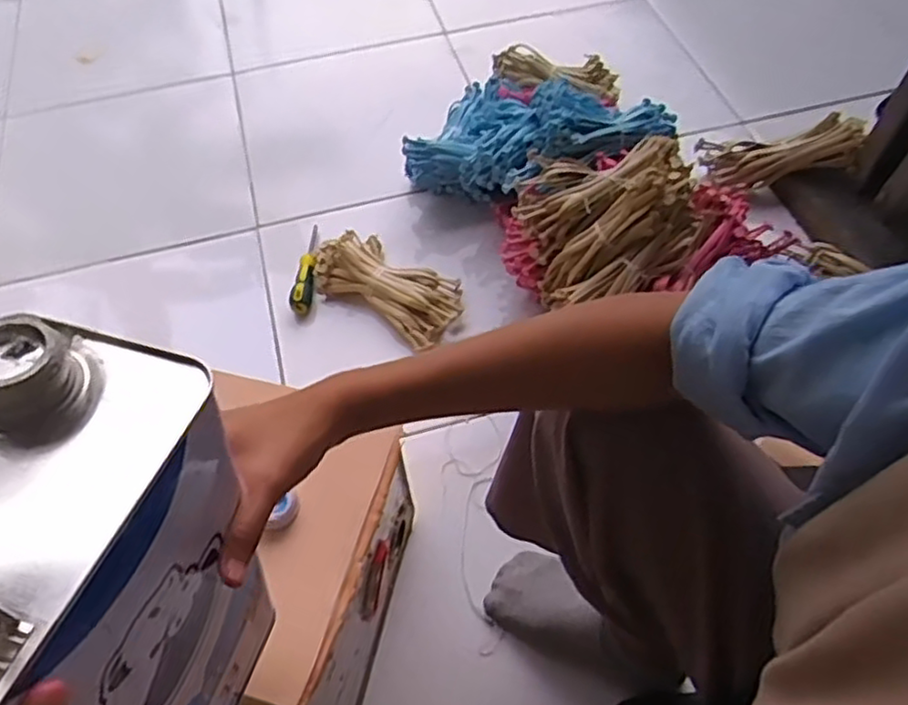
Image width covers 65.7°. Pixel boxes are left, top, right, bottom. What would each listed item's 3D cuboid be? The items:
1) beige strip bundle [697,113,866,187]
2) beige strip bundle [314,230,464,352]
[{"bbox_3d":[0.465,-0.288,1.003,0.213,0.070,0.053,-5,50,29],"label":"beige strip bundle"},{"bbox_3d":[-0.091,-0.096,0.954,0.221,0.042,0.112,28,63,19],"label":"beige strip bundle"}]

